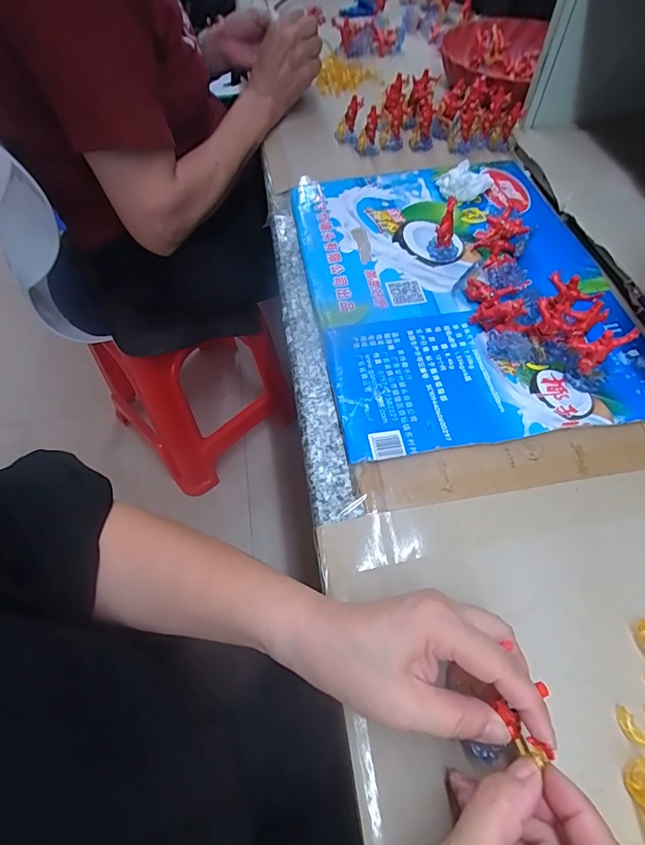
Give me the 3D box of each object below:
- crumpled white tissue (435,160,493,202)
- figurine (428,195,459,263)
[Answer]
[{"bbox_3d":[0.175,-0.291,0.526,0.067,0.030,0.040,-16,58,-9],"label":"crumpled white tissue"},{"bbox_3d":[0.129,-0.200,0.458,0.030,0.052,0.035,10,58,7],"label":"figurine"}]

